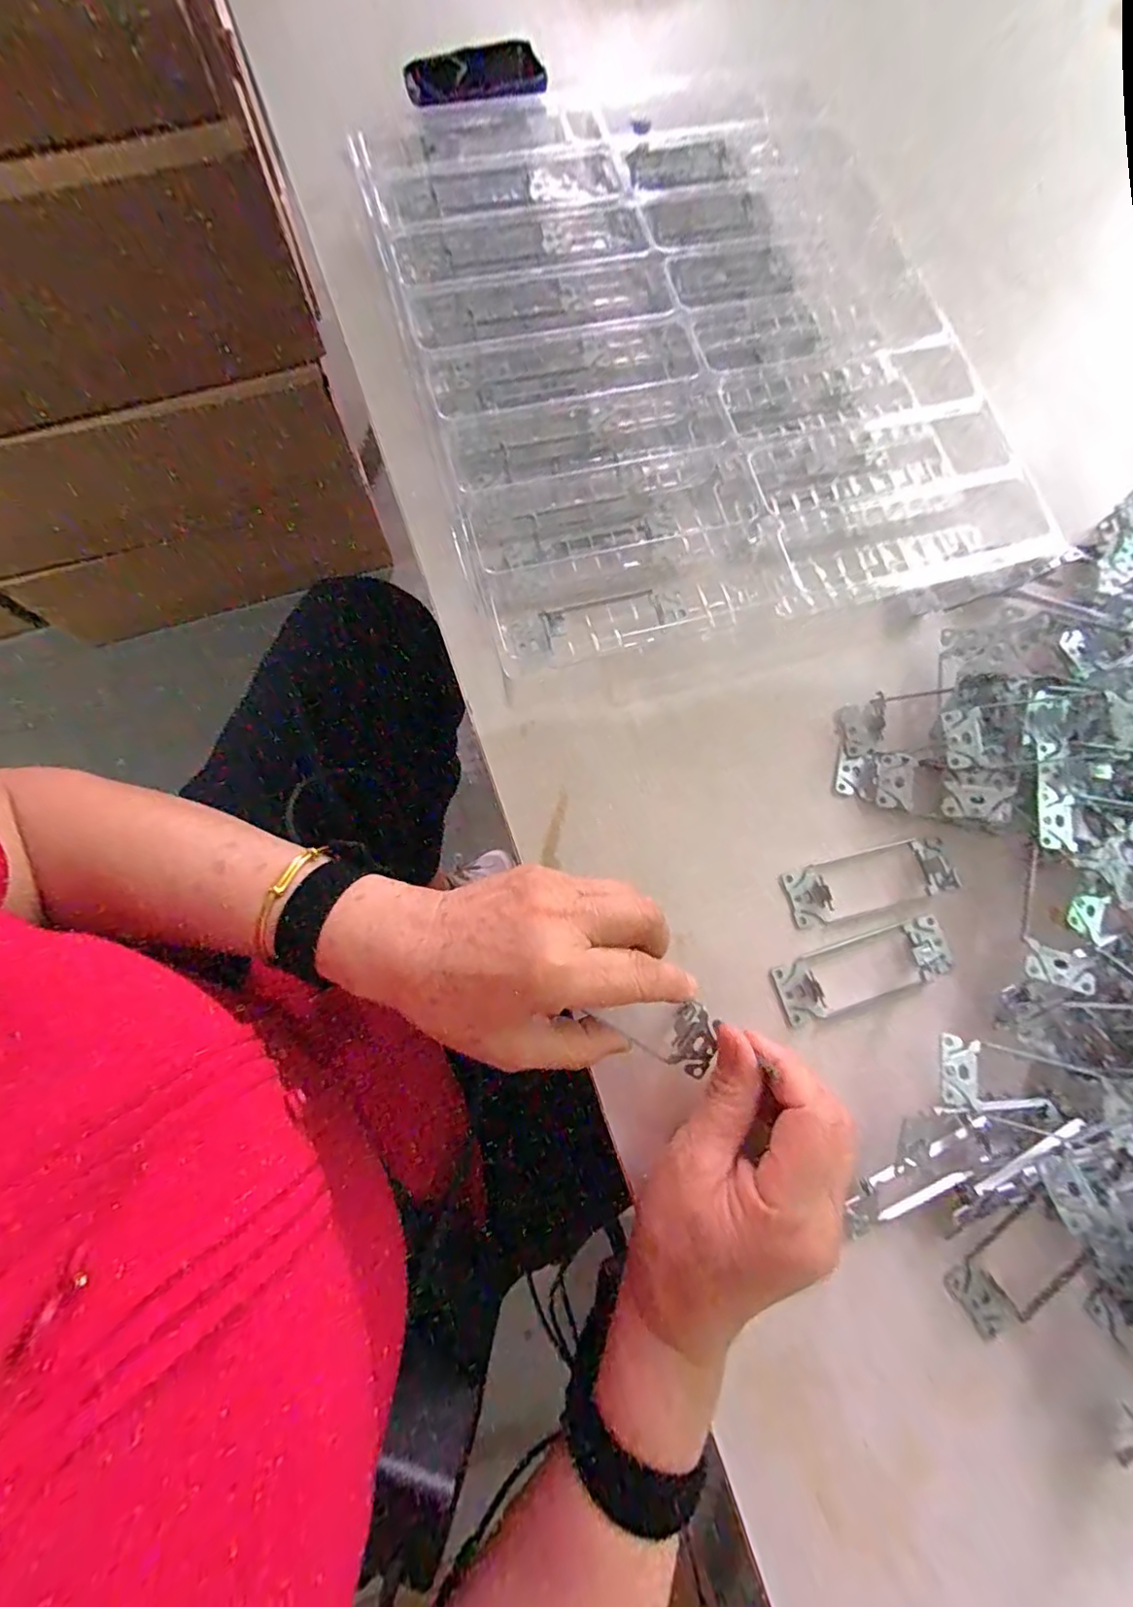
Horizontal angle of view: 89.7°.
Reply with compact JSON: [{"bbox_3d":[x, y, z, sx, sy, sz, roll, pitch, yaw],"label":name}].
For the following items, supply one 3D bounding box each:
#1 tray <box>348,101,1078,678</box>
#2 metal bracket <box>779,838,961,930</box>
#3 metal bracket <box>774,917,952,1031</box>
[{"bbox_3d":[0.078,-0.304,0.393,0.353,0.067,0.403,-12,78,-6],"label":"tray"},{"bbox_3d":[0.181,0.045,0.336,0.101,0.012,0.035,-13,77,-5],"label":"metal bracket"},{"bbox_3d":[0.172,0.095,0.323,0.105,0.014,0.036,-16,78,-5],"label":"metal bracket"}]

